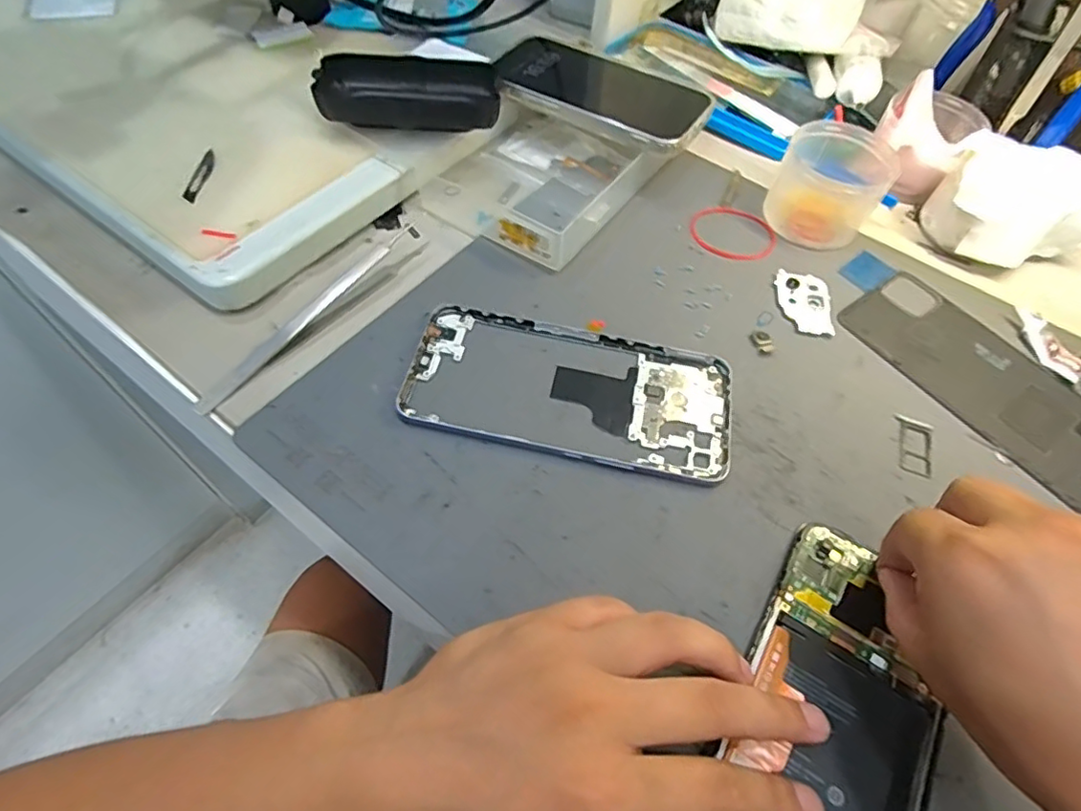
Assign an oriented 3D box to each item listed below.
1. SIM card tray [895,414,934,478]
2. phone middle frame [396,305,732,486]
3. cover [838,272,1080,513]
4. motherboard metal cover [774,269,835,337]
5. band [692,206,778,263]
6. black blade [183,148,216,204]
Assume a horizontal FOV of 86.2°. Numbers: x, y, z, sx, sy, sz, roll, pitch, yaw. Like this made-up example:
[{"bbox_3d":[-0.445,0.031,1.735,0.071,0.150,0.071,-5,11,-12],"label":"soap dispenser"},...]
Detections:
[{"bbox_3d":[0.190,0.020,0.294,0.018,0.004,0.033,18,58,8],"label":"SIM card tray"},{"bbox_3d":[0.015,-0.008,0.293,0.160,0.005,0.076,12,57,4],"label":"phone middle frame"},{"bbox_3d":[0.245,-0.014,0.316,0.072,0.004,0.154,-32,64,-22],"label":"cover"},{"bbox_3d":[0.154,-0.060,0.337,0.030,0.005,0.044,5,57,0],"label":"motherboard metal cover"},{"bbox_3d":[0.124,-0.112,0.372,0.054,0.004,0.053,27,59,13],"label":"band"},{"bbox_3d":[-0.192,-0.130,0.328,0.008,0.004,0.041,11,60,-11],"label":"black blade"}]

